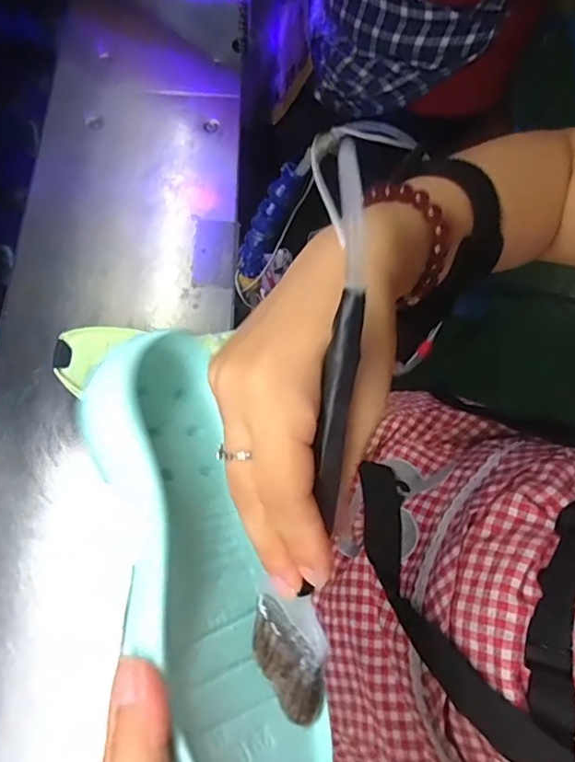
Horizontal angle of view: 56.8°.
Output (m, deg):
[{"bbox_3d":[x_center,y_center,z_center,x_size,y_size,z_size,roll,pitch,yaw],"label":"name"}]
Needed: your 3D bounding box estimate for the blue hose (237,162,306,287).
[{"bbox_3d":[-0.024,-0.142,0.517,0.022,0.147,0.024,-21,69,-35],"label":"blue hose"}]

